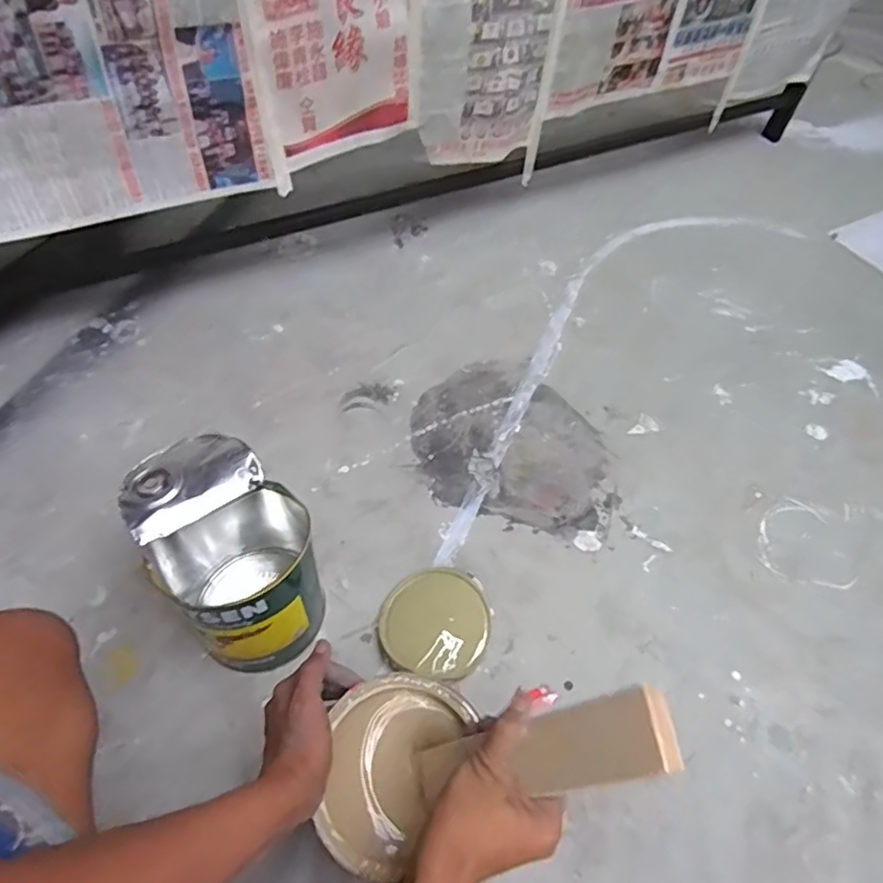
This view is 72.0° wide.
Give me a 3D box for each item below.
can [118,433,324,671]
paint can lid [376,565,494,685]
[{"bbox_3d":[-0.257,0.142,0.757,0.155,0.211,0.233,-29,61,-24],"label":"can"},{"bbox_3d":[-0.007,0.246,0.815,0.148,0.015,0.144,1,61,-2],"label":"paint can lid"}]

